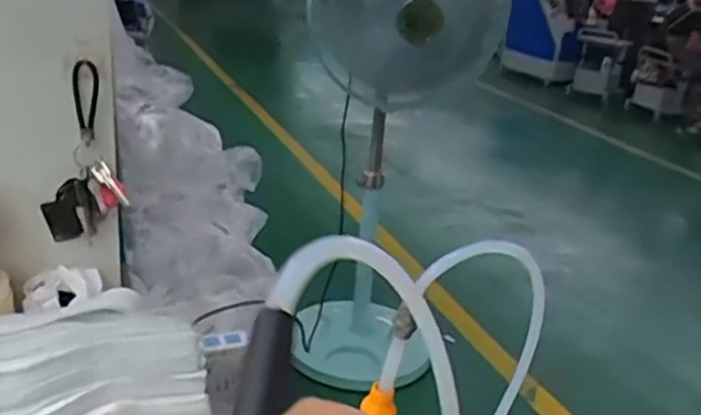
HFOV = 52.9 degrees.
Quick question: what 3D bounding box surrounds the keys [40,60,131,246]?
[{"bbox_3d":[-0.282,-0.056,0.752,0.083,0.190,0.027,-5,25,-27],"label":"keys"}]

